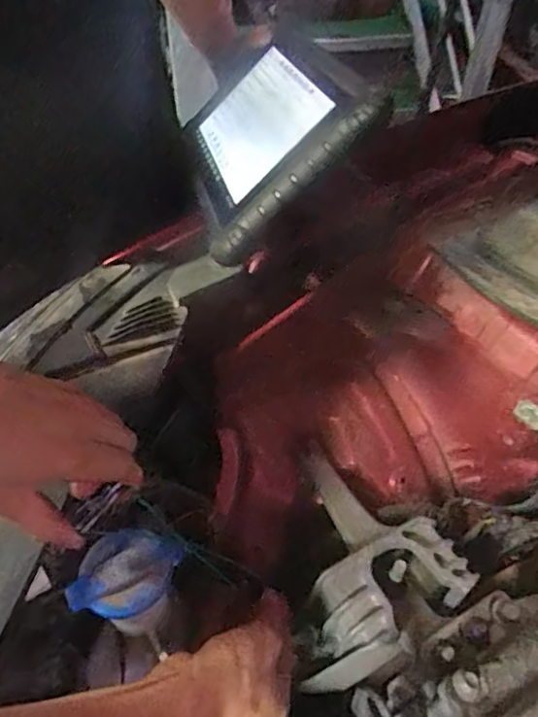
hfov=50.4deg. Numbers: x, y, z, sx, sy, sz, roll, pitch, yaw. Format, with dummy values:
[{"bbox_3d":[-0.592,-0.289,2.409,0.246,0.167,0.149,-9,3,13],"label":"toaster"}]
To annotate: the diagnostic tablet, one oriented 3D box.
[{"bbox_3d":[-0.012,-0.204,0.494,0.152,0.024,0.249,-41,40,18],"label":"diagnostic tablet"}]

